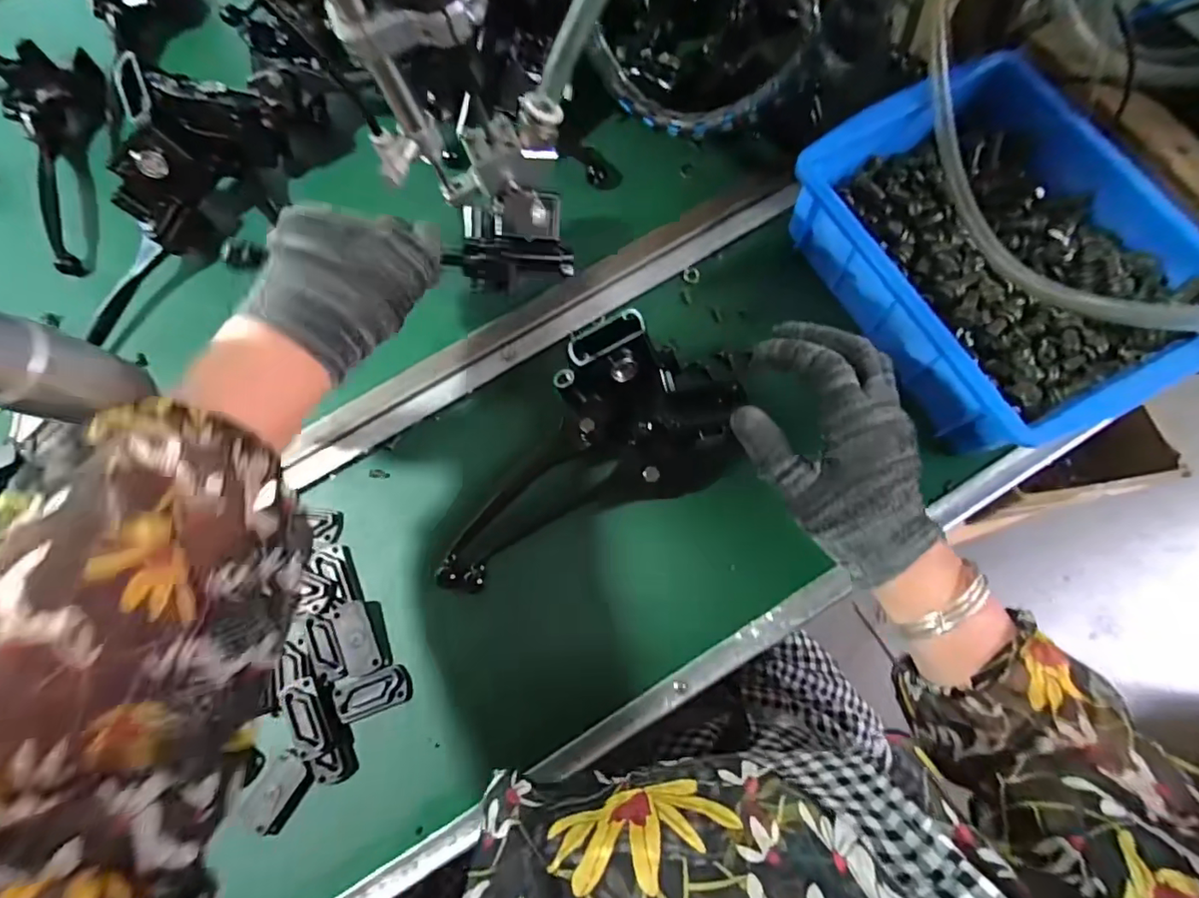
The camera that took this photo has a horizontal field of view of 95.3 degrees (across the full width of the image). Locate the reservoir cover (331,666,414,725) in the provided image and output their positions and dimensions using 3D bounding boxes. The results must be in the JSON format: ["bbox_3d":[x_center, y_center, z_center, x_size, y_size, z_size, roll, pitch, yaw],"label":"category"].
[{"bbox_3d":[-0.150,0.162,0.363,0.049,0.006,0.026,-18,75,-4],"label":"reservoir cover"}]

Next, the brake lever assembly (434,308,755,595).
[{"bbox_3d":[-0.017,-0.004,0.366,0.226,0.066,0.119,-24,77,-4],"label":"brake lever assembly"}]

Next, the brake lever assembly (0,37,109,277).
[{"bbox_3d":[-0.444,-0.245,0.456,0.073,0.053,0.190,-20,75,-4],"label":"brake lever assembly"}]

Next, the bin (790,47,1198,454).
[{"bbox_3d":[0.273,-0.135,0.384,0.189,0.083,0.247,-28,76,-6],"label":"bin"}]

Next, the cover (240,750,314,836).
[{"bbox_3d":[-0.205,0.218,0.347,0.028,0.004,0.048,30,77,9],"label":"cover"}]

